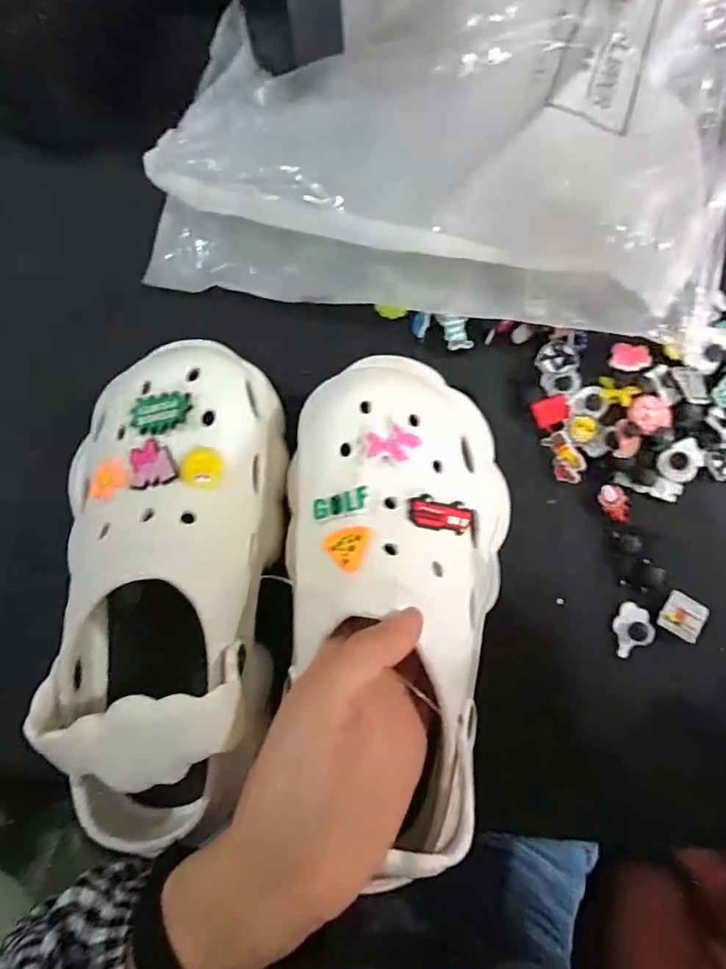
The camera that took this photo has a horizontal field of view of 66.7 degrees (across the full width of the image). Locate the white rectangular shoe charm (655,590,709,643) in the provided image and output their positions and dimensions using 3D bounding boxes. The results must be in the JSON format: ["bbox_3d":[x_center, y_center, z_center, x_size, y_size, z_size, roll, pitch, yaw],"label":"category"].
[{"bbox_3d":[0.193,0.079,0.332,0.023,0.004,0.025,31,83,6],"label":"white rectangular shoe charm"}]

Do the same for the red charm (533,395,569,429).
[{"bbox_3d":[0.122,-0.047,0.355,0.024,0.004,0.018,-25,81,-3],"label":"red charm"}]

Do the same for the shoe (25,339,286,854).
[{"bbox_3d":[-0.102,0.047,0.285,0.108,0.111,0.256,-2,80,1],"label":"shoe"}]

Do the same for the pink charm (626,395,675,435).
[{"bbox_3d":[0.187,-0.046,0.357,0.027,0.006,0.026,0,80,2],"label":"pink charm"}]

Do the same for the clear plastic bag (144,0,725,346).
[{"bbox_3d":[0.053,-0.264,0.357,0.365,0.079,0.297,7,81,3],"label":"clear plastic bag"}]

